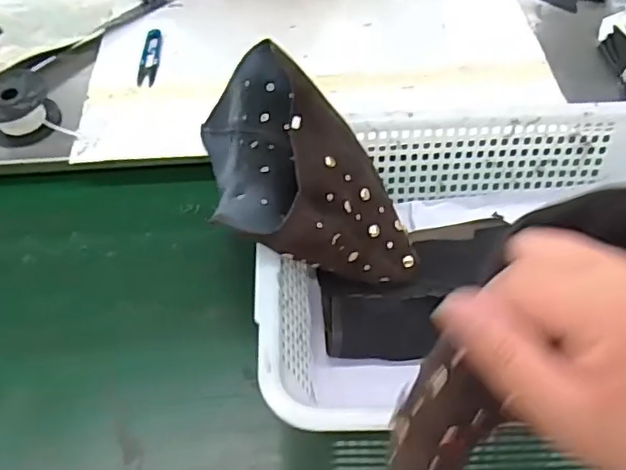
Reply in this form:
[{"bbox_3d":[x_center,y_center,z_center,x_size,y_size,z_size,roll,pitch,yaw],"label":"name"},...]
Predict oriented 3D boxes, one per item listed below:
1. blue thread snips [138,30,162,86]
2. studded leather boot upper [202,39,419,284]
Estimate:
[{"bbox_3d":[-0.205,-0.225,0.755,0.022,0.008,0.101,-3,54,1],"label":"blue thread snips"},{"bbox_3d":[-0.013,-0.068,0.556,0.158,0.139,0.216,-12,55,-6],"label":"studded leather boot upper"}]

